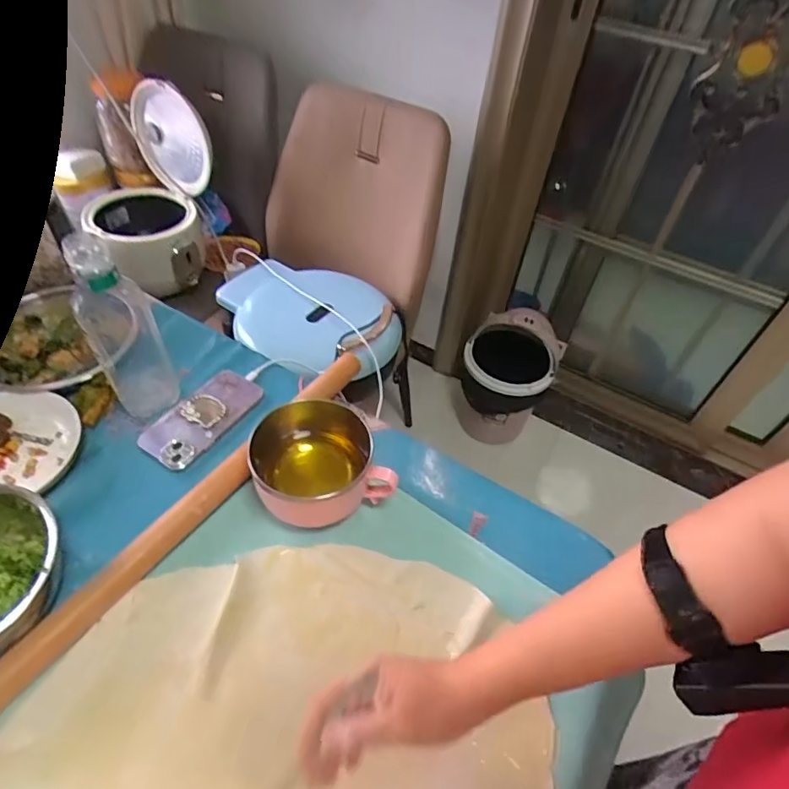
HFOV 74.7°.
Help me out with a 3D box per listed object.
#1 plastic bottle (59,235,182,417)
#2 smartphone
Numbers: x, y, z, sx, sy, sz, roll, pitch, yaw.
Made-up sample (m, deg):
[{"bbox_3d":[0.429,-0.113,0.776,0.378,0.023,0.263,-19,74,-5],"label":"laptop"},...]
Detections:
[{"bbox_3d":[-0.340,-0.076,0.644,0.061,0.234,0.070,33,53,22],"label":"plastic bottle"},{"bbox_3d":[-0.255,0.028,0.692,0.090,0.015,0.158,27,51,17],"label":"smartphone"}]

